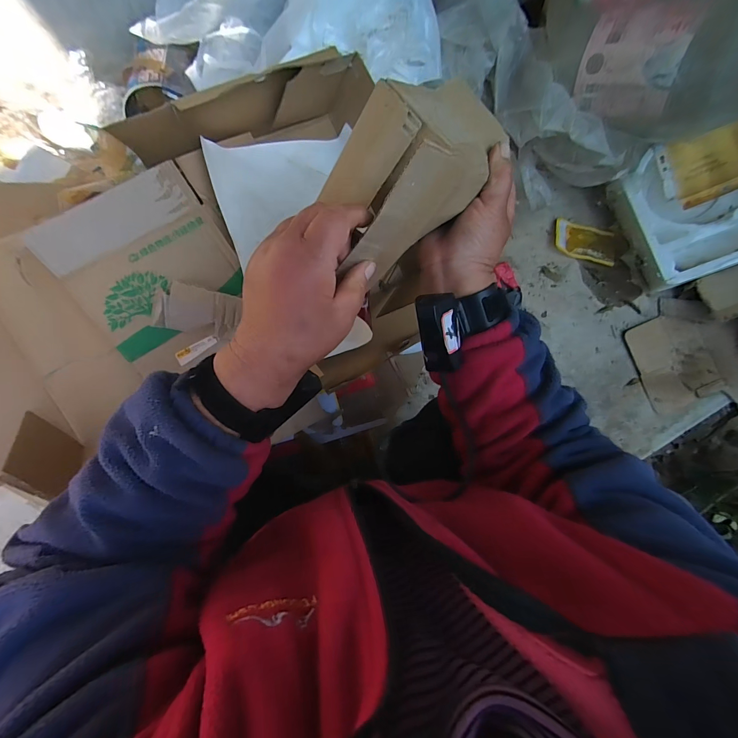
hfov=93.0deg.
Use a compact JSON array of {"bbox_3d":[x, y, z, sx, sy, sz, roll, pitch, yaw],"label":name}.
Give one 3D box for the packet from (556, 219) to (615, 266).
[{"bbox_3d":[0.495,-0.292,0.802,0.140,0.022,0.080,23,82,1],"label":"packet"}]

